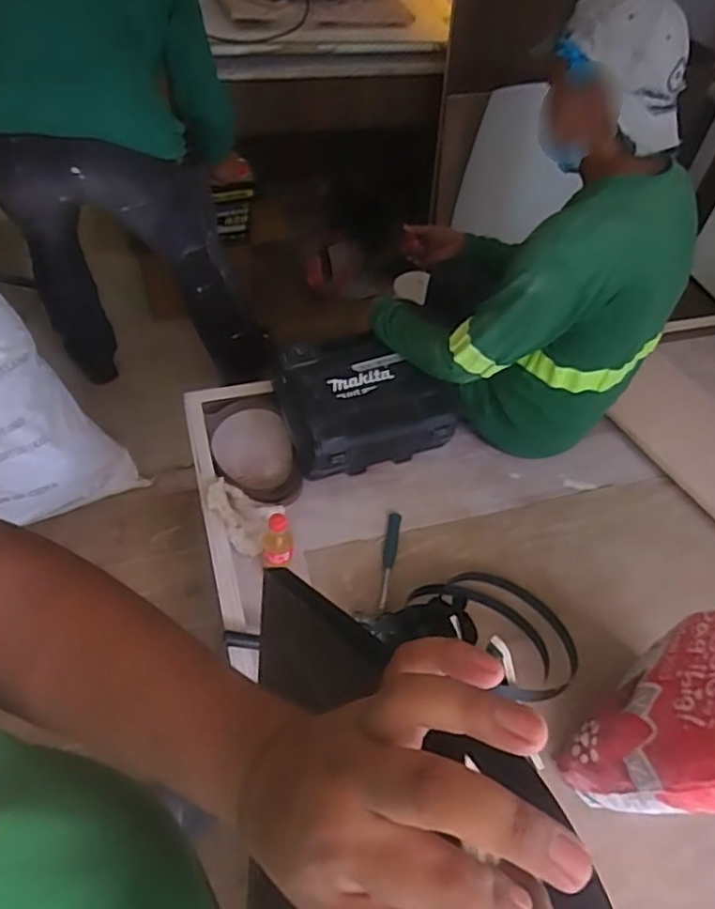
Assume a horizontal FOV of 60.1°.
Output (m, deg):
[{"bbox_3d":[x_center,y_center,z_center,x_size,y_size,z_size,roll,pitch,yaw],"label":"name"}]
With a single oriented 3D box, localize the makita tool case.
[{"bbox_3d":[0.008,-0.108,1.357,0.358,0.174,0.282,-13,54,-16],"label":"makita tool case"}]

